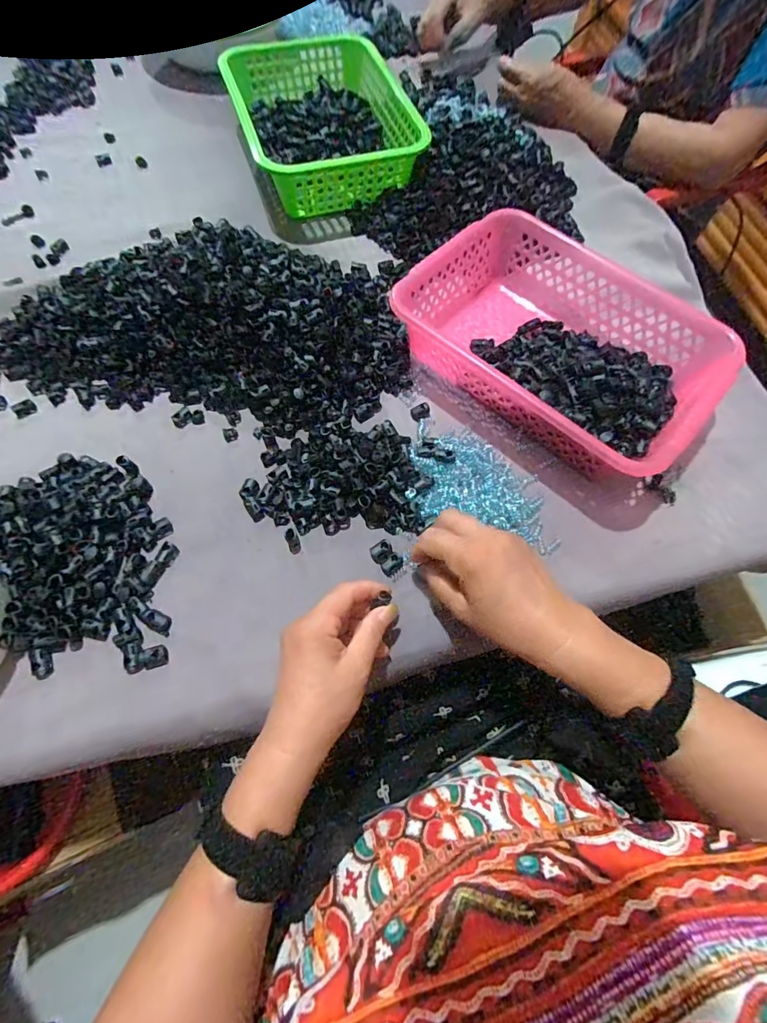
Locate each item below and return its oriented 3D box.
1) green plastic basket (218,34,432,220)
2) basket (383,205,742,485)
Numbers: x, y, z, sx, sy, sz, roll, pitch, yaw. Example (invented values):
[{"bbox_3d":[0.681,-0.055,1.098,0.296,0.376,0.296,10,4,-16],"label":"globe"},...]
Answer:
[{"bbox_3d":[-0.088,-0.536,0.625,0.212,0.086,0.285,-19,67,-11],"label":"green plastic basket"},{"bbox_3d":[0.178,-0.172,0.475,0.297,0.081,0.212,40,69,15],"label":"basket"}]

